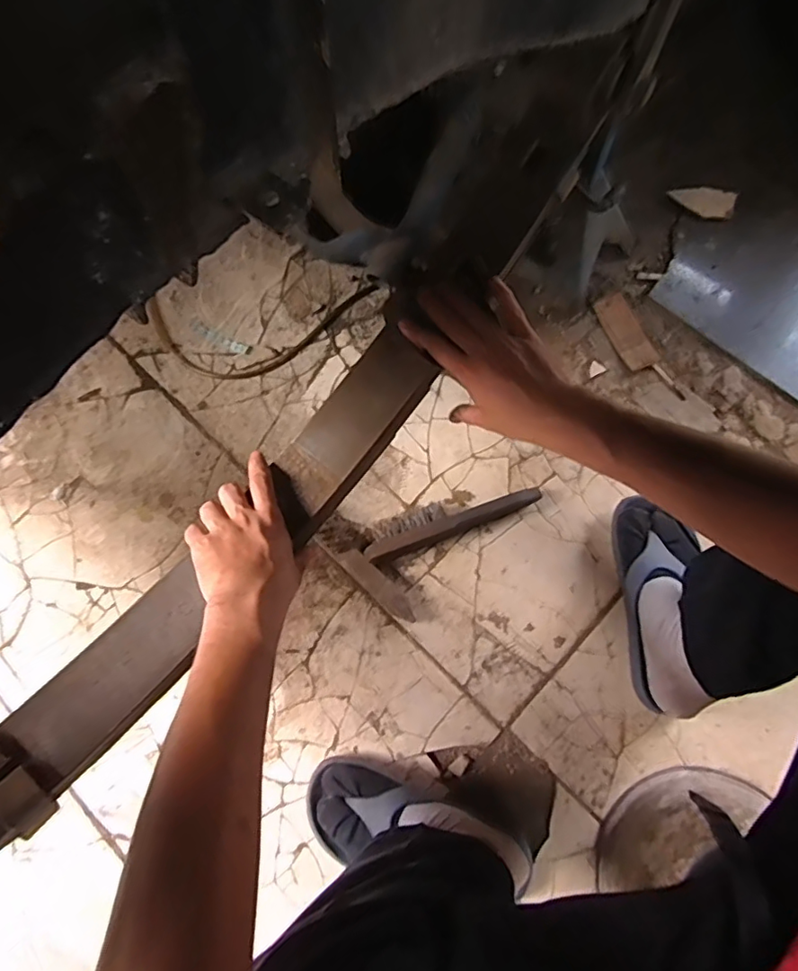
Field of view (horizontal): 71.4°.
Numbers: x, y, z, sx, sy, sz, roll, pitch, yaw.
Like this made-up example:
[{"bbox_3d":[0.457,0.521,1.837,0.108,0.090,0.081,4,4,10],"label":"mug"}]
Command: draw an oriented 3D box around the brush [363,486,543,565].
[{"bbox_3d":[0.067,0.040,0.710,0.229,0.031,0.042,-20,72,-5],"label":"brush"}]

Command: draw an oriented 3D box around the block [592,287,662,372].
[{"bbox_3d":[0.330,-0.227,0.805,0.050,0.009,0.132,-17,72,-4],"label":"block"}]

